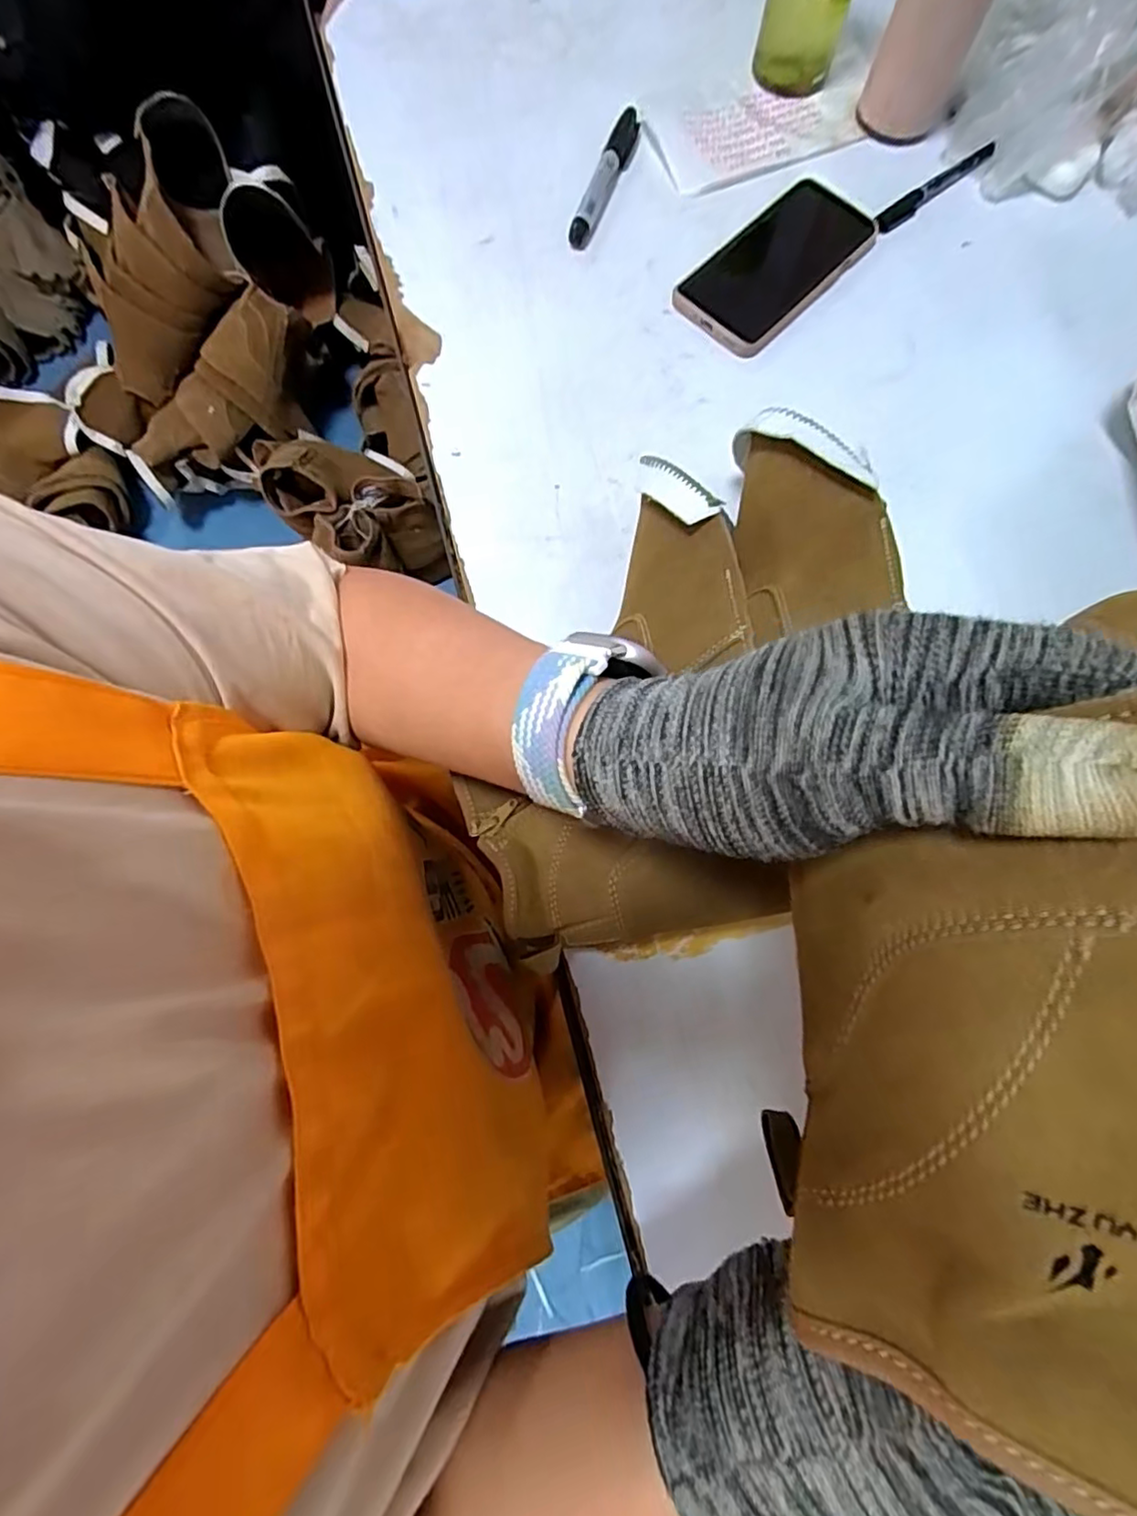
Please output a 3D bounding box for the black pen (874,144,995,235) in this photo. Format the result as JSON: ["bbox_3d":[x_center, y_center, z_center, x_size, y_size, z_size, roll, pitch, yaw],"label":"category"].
[{"bbox_3d":[0.298,-0.466,0.512,0.142,0.008,0.017,-41,80,-12],"label":"black pen"}]

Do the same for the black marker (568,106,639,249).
[{"bbox_3d":[0.031,-0.459,0.492,0.019,0.016,0.144,18,75,3],"label":"black marker"}]

